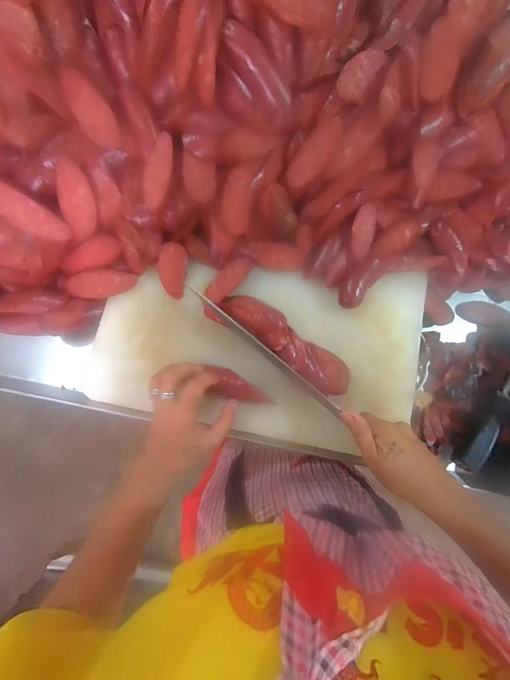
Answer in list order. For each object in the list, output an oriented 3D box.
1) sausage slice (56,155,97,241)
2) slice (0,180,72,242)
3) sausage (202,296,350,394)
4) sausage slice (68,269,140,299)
[{"bbox_3d":[-0.204,-0.160,0.320,0.035,0.005,0.083,0,114,-5],"label":"sausage slice"},{"bbox_3d":[-0.261,-0.143,0.319,0.087,0.005,0.038,35,117,-25],"label":"slice"},{"bbox_3d":[0.034,0.000,0.360,0.201,0.043,0.052,34,81,0],"label":"sausage"},{"bbox_3d":[-0.198,-0.073,0.362,0.080,0.010,0.037,-1,83,-5],"label":"sausage slice"}]

